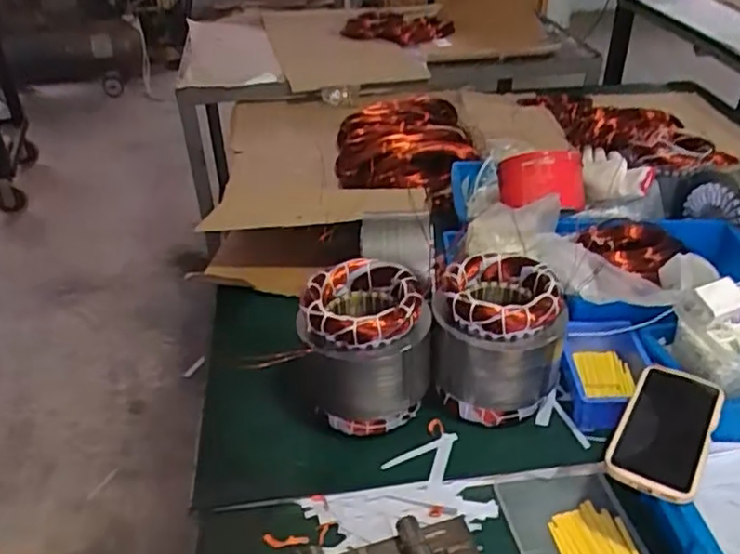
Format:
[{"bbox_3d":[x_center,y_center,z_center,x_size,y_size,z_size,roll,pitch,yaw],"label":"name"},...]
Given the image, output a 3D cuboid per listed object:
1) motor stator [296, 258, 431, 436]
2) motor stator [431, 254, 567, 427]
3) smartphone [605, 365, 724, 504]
[{"bbox_3d":[-0.003,0.085,0.795,0.145,0.166,0.130,2,35,7],"label":"motor stator"},{"bbox_3d":[0.152,0.079,0.800,0.142,0.166,0.142,7,36,13],"label":"motor stator"},{"bbox_3d":[0.297,0.147,0.670,0.080,0.014,0.176,19,40,28],"label":"smartphone"}]

